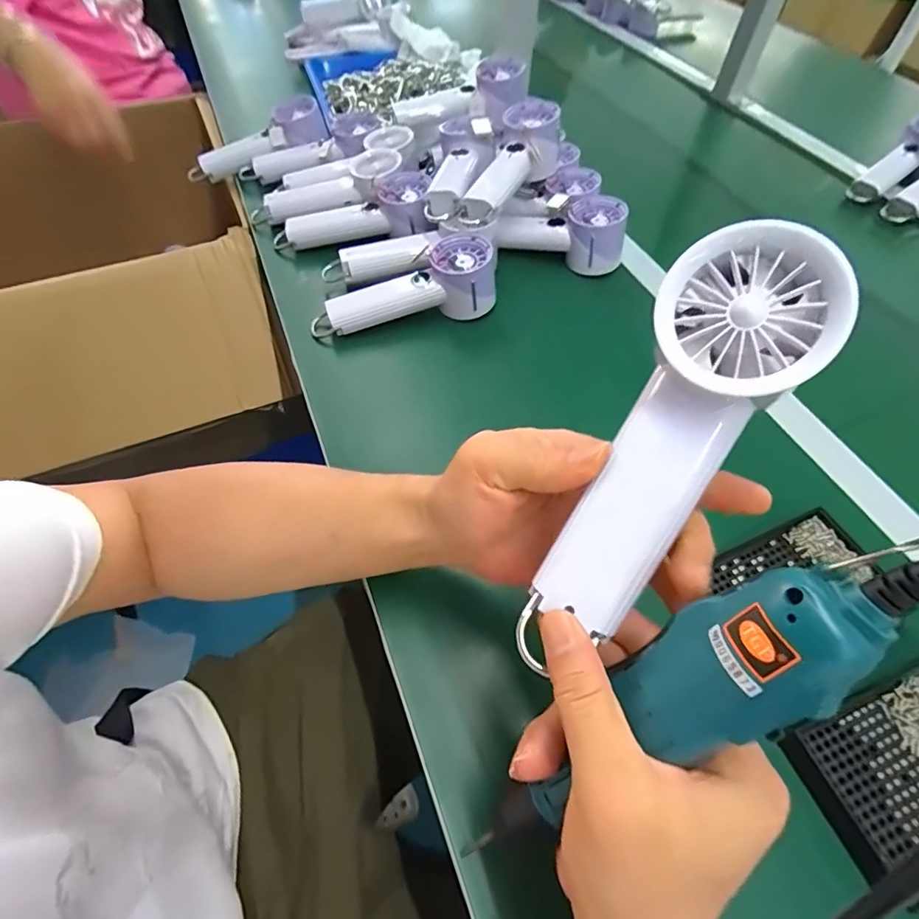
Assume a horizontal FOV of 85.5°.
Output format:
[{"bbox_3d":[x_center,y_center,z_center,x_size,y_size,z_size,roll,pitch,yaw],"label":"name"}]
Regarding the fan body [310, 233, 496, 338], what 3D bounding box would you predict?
[{"bbox_3d":[-0.058,-0.173,0.511,0.184,0.067,0.058,-12,57,-9],"label":"fan body"}]

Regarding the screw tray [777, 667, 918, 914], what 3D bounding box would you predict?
[{"bbox_3d":[0.280,0.181,0.295,0.142,0.023,0.085,-19,59,-13],"label":"screw tray"}]

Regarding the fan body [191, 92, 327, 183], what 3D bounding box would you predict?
[{"bbox_3d":[-0.273,-0.422,0.668,0.193,0.040,0.058,-24,58,3],"label":"fan body"}]

